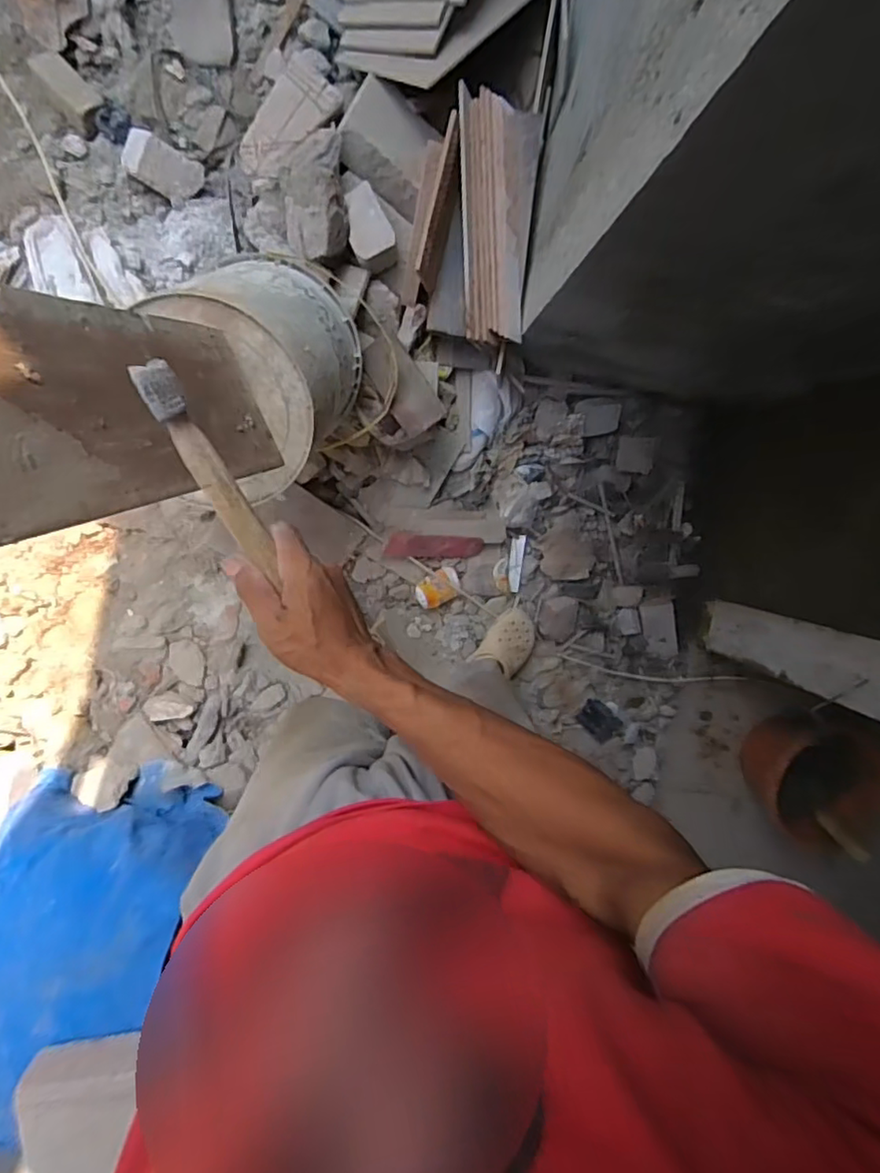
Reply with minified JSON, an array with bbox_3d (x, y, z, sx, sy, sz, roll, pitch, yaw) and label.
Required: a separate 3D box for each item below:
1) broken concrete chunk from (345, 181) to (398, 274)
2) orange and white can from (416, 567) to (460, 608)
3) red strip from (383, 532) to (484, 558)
[{"bbox_3d":[-0.116,-0.622,1.035,0.088,0.085,0.144,-12,98,-3],"label":"broken concrete chunk"},{"bbox_3d":[-0.004,0.004,1.342,0.103,0.051,0.074,-29,99,-1],"label":"orange and white can"},{"bbox_3d":[-0.011,-0.089,1.330,0.226,0.037,0.056,-1,98,-29],"label":"red strip"}]

